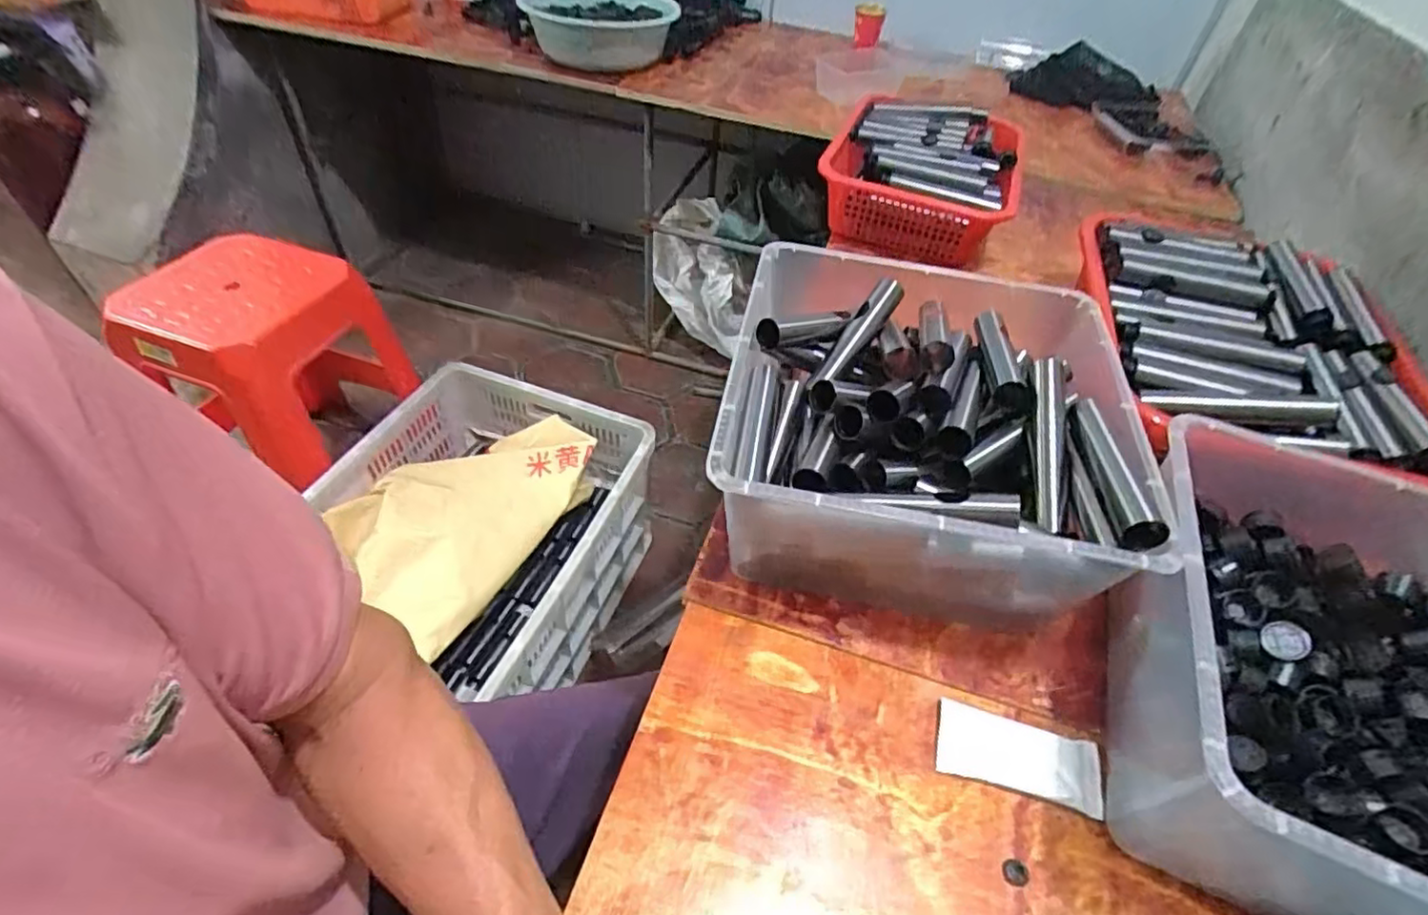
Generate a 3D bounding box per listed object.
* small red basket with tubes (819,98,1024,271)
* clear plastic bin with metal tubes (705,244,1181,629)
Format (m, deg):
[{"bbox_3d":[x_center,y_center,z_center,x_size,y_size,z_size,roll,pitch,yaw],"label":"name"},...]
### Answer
[{"bbox_3d":[0.290,-0.396,0.916,0.245,0.102,0.288,16,49,10],"label":"small red basket with tubes"},{"bbox_3d":[0.167,-0.021,0.549,0.294,0.154,0.298,11,48,4],"label":"clear plastic bin with metal tubes"}]

